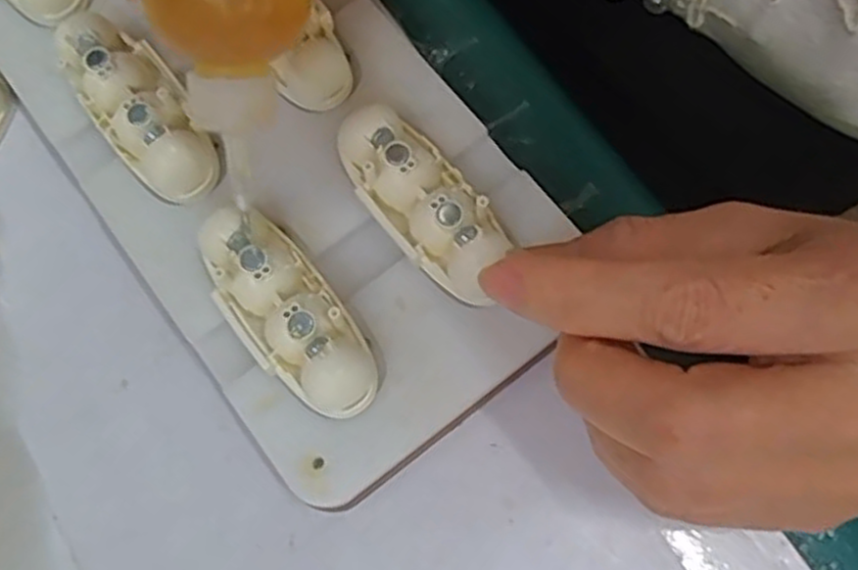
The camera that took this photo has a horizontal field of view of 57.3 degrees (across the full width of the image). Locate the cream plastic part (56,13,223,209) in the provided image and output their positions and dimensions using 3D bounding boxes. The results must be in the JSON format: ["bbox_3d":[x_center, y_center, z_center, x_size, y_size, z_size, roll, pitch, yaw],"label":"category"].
[{"bbox_3d":[-0.079,-0.049,0.217,0.024,0.019,0.057,-36,74,-9],"label":"cream plastic part"}]

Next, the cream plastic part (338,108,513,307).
[{"bbox_3d":[-0.001,-0.022,0.204,0.024,0.017,0.056,-35,76,-13],"label":"cream plastic part"}]

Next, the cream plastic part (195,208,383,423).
[{"bbox_3d":[-0.035,0.006,0.196,0.024,0.019,0.058,-37,74,-10],"label":"cream plastic part"}]

